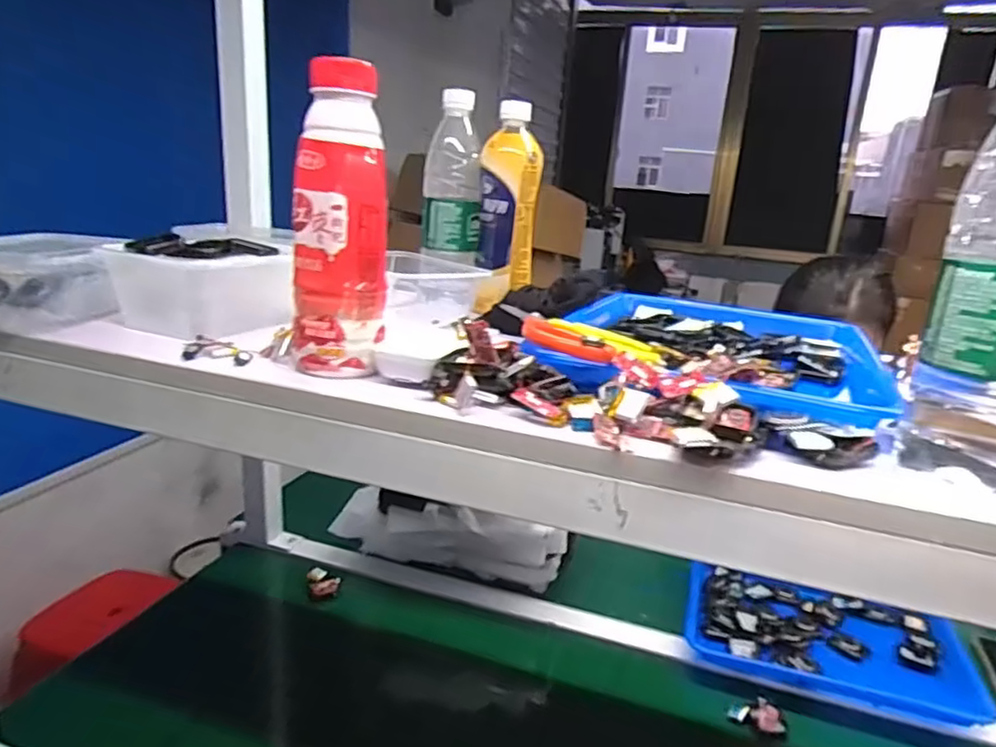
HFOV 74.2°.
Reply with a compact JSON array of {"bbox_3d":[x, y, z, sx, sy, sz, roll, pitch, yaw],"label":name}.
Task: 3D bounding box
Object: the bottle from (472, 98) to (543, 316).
[{"bbox_3d":[0.010,-0.166,0.662,0.061,0.190,0.055,5,18,2],"label":"bottle"}]

